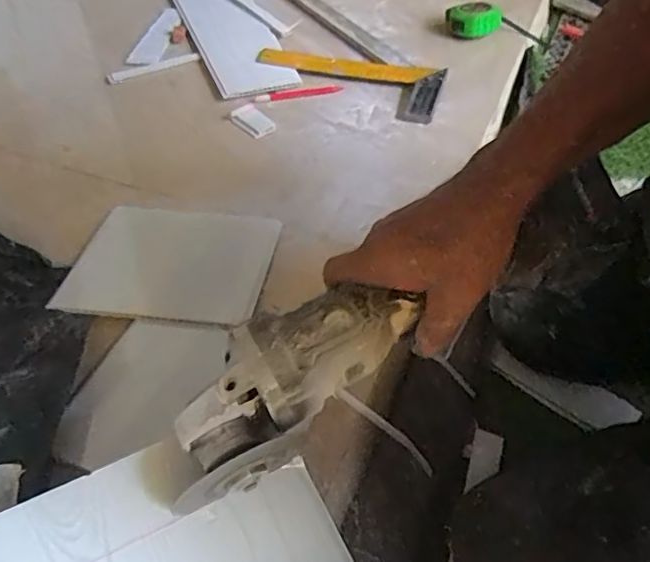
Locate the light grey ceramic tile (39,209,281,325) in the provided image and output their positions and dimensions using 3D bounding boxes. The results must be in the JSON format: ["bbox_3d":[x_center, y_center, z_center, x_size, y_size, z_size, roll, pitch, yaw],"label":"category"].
[{"bbox_3d":[-0.165,-0.023,0.648,0.205,0.010,0.171,8,45,4],"label":"light grey ceramic tile"}]

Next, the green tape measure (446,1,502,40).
[{"bbox_3d":[0.252,-0.438,0.998,0.081,0.032,0.060,-12,47,-9],"label":"green tape measure"}]

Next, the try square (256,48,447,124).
[{"bbox_3d":[0.024,-0.299,0.896,0.297,0.017,0.135,10,52,16],"label":"try square"}]

